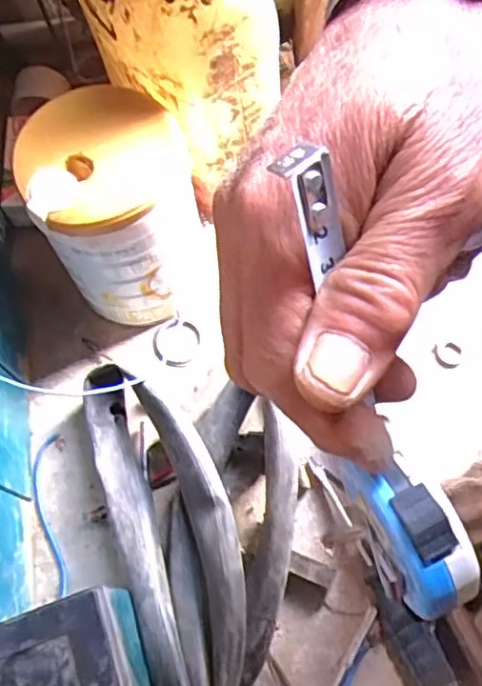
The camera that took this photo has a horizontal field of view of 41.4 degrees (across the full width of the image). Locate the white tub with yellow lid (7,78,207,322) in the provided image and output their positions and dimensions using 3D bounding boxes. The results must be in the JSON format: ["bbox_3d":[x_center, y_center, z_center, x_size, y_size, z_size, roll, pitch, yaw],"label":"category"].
[{"bbox_3d":[-0.100,-0.105,0.538,0.121,0.178,0.116,-18,67,-4],"label":"white tub with yellow lid"}]

